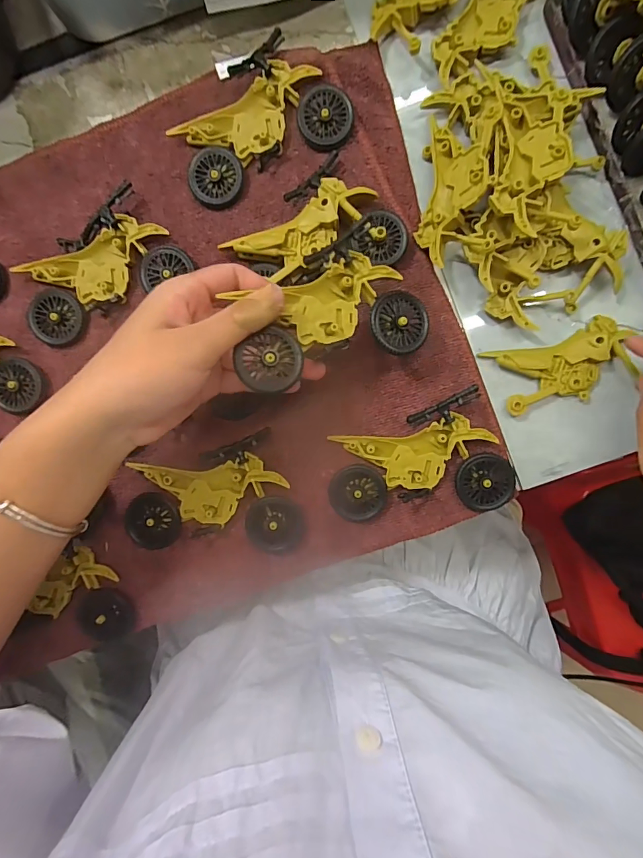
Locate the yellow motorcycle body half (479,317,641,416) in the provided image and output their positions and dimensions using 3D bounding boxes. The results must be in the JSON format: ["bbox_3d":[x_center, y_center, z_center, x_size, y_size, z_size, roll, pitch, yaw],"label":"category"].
[{"bbox_3d":[0.164,-0.044,0.275,0.091,0.012,0.046,-18,89,1],"label":"yellow motorcycle body half"}]

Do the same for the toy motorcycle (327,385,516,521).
[{"bbox_3d":[0.062,0.025,0.273,0.113,0.016,0.074,-15,89,2],"label":"toy motorcycle"}]

